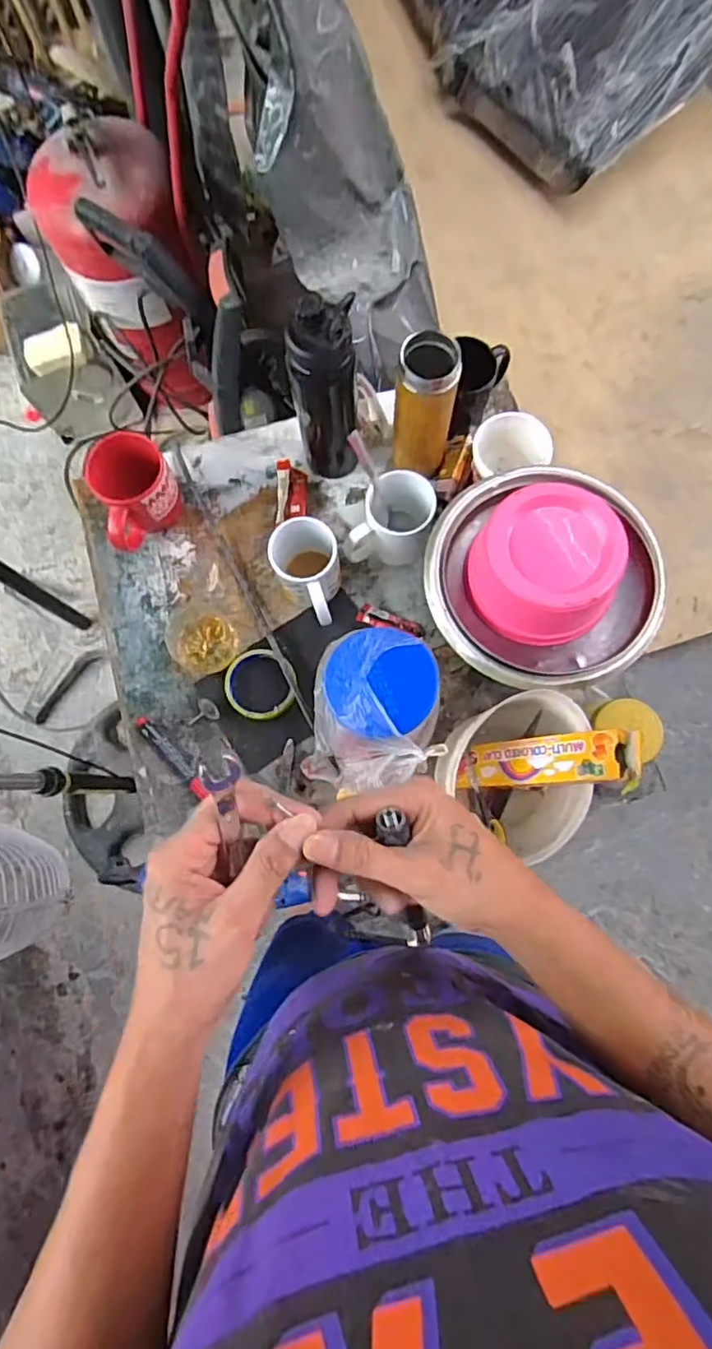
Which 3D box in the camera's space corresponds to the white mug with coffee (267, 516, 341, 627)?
[{"bbox_3d":[-0.059,-0.117,0.741,0.078,0.110,0.113,-6,77,1],"label":"white mug with coffee"}]

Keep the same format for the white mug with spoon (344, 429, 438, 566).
[{"bbox_3d":[0.041,-0.196,0.717,0.102,0.132,0.099,5,77,4],"label":"white mug with spoon"}]

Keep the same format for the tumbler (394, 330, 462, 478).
[{"bbox_3d":[0.079,-0.306,0.701,0.071,0.179,0.062,10,78,5],"label":"tumbler"}]

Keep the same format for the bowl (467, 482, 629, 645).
[{"bbox_3d":[0.199,-0.112,0.629,0.134,0.099,0.143,-1,77,3],"label":"bowl"}]

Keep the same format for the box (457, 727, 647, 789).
[{"bbox_3d":[0.189,0.089,0.605,0.021,0.199,0.050,6,75,-40],"label":"box"}]

